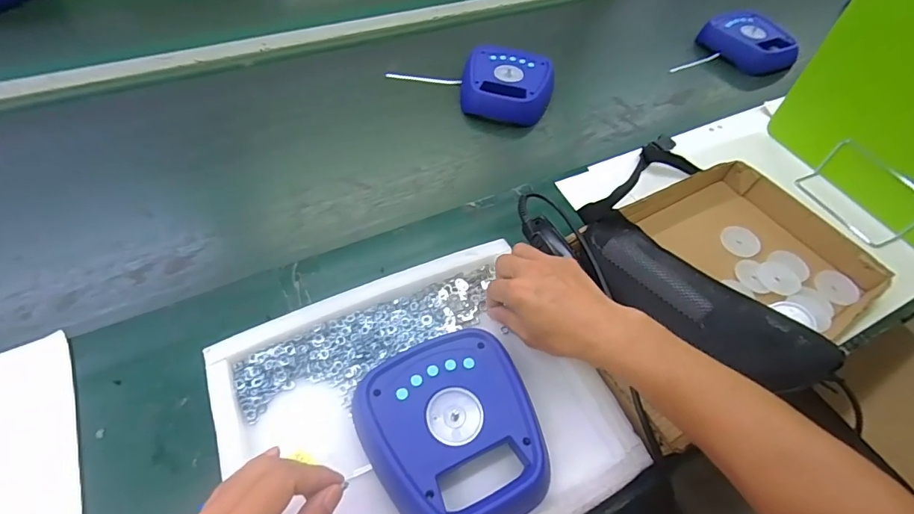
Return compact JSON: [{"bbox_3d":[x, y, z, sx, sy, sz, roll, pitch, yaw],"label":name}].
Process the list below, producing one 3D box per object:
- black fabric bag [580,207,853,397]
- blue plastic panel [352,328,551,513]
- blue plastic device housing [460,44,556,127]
[{"bbox_3d":[0.280,0.045,0.536,0.093,0.050,0.289,-34,64,-25],"label":"black fabric bag"},{"bbox_3d":[-0.002,0.163,0.422,0.154,0.034,0.172,-22,59,-19],"label":"blue plastic panel"},{"bbox_3d":[0.091,-0.309,0.803,0.157,0.055,0.164,10,54,3],"label":"blue plastic device housing"}]

